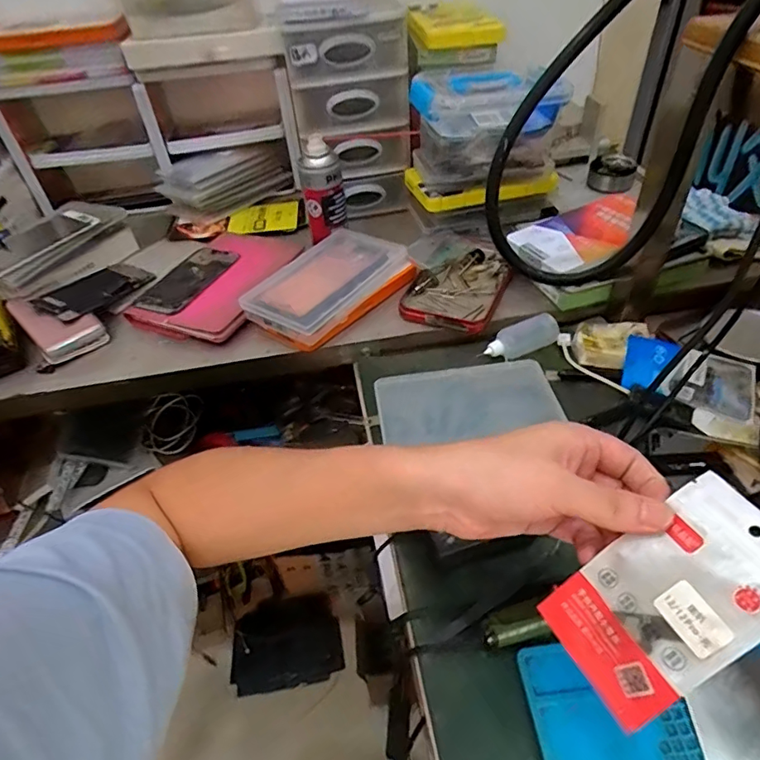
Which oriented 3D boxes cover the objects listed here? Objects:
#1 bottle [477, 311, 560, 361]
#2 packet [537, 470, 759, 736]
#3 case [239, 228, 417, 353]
[{"bbox_3d":[0.156,-0.045,0.566,0.093,0.028,0.028,-19,45,-11],"label":"bottle"},{"bbox_3d":[0.144,0.109,0.253,0.119,0.012,0.068,-49,46,16],"label":"packet"},{"bbox_3d":[-0.059,-0.113,0.610,0.116,0.043,0.198,28,53,30],"label":"case"}]

